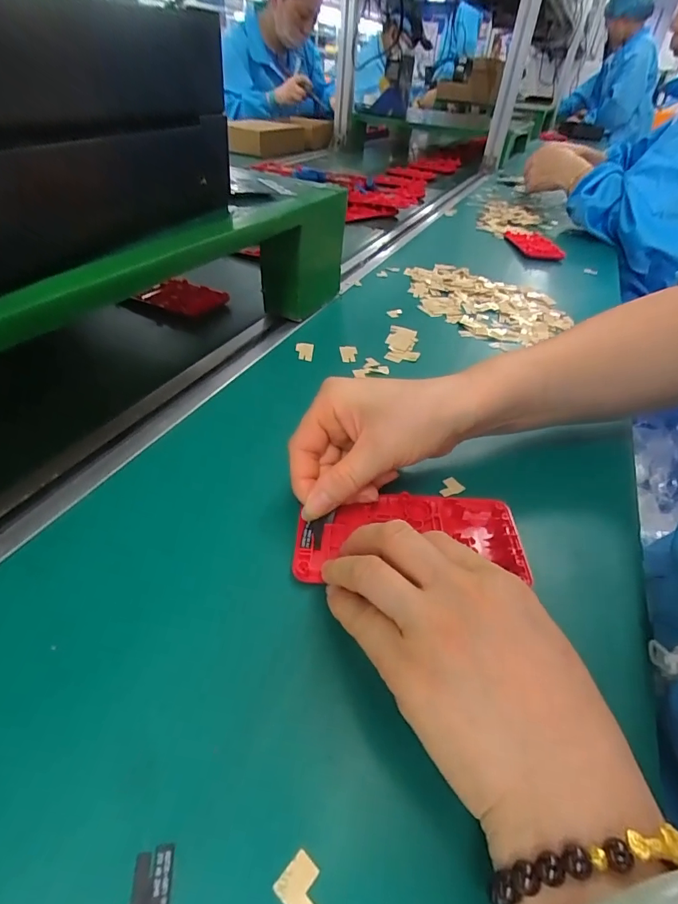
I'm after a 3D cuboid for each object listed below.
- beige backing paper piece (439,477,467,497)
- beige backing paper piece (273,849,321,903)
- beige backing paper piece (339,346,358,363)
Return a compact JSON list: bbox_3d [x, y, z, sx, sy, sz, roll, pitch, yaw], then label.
[{"bbox_3d":[0.072,0.023,0.292,0.018,0.004,0.014,-26,49,-31],"label":"beige backing paper piece"},{"bbox_3d":[-0.011,0.141,0.145,0.018,0.004,0.013,33,48,29],"label":"beige backing paper piece"},{"bbox_3d":[0.010,-0.091,0.419,0.015,0.004,0.027,-1,41,-8],"label":"beige backing paper piece"}]

